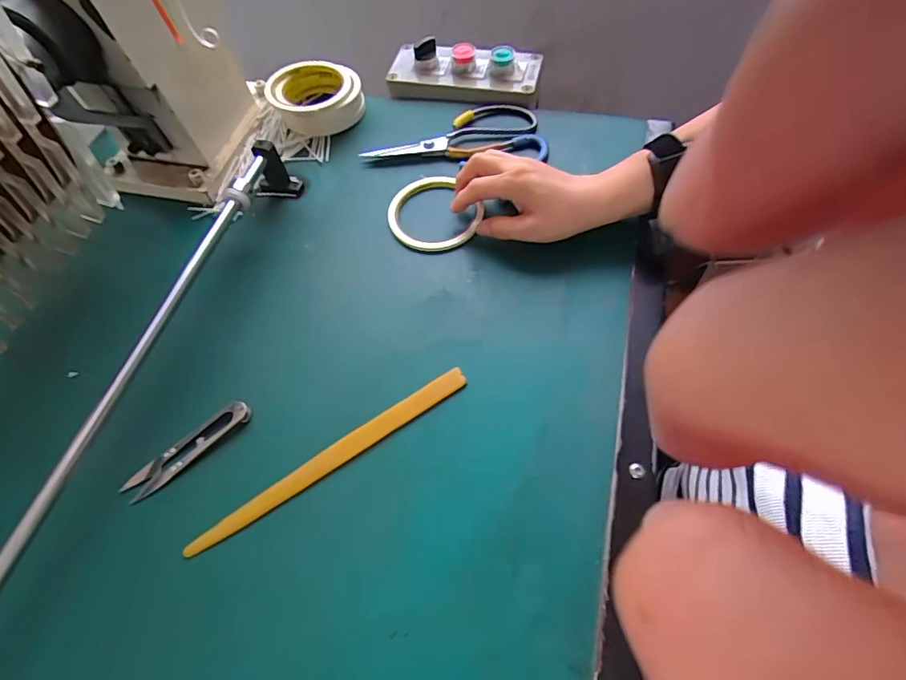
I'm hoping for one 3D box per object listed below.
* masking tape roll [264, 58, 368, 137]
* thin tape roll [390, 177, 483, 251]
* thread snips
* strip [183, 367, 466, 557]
[{"bbox_3d":[-0.155,-0.272,0.538,0.089,0.045,0.092,-2,60,3],"label":"masking tape roll"},{"bbox_3d":[-0.021,-0.123,0.466,0.086,0.009,0.094,-2,60,3],"label":"thin tape roll"},{"bbox_3d":[-0.200,0.082,0.359,0.099,0.007,0.022,-38,65,-17],"label":"thread snips"},{"bbox_3d":[-0.087,0.085,0.351,0.224,0.005,0.015,-31,63,-14],"label":"strip"}]

